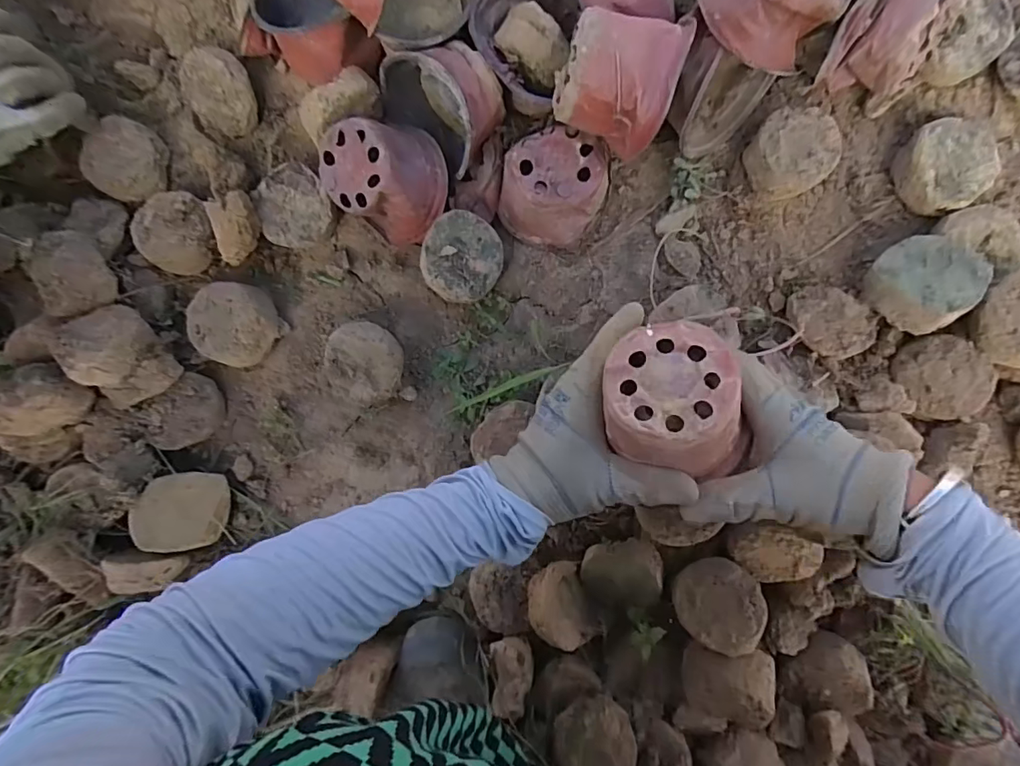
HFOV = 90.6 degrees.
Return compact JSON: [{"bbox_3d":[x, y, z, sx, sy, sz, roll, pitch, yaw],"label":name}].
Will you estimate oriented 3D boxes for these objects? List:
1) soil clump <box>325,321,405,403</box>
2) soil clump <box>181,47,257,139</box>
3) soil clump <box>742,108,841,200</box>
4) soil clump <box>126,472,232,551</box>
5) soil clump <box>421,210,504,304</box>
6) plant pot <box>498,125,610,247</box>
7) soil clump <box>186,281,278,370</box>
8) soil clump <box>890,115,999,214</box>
[{"bbox_3d":[-0.131,-0.019,0.464,0.070,0.051,0.069,0,94,2],"label":"soil clump"},{"bbox_3d":[-0.259,-0.260,0.457,0.062,0.048,0.060,0,94,2],"label":"soil clump"},{"bbox_3d":[0.238,-0.195,0.426,0.064,0.034,0.064,0,94,2],"label":"soil clump"},{"bbox_3d":[-0.309,0.120,0.477,0.074,0.040,0.071,1,93,-28],"label":"soil clump"},{"bbox_3d":[-0.041,-0.109,0.450,0.067,0.040,0.073,10,94,2],"label":"soil clump"},{"bbox_3d":[0.036,-0.164,0.427,0.084,0.062,0.079,0,94,2],"label":"plant pot"},{"bbox_3d":[-0.256,-0.053,0.470,0.076,0.047,0.072,6,94,2],"label":"soil clump"},{"bbox_3d":[0.364,-0.180,0.423,0.063,0.031,0.070,-11,94,3],"label":"soil clump"}]

